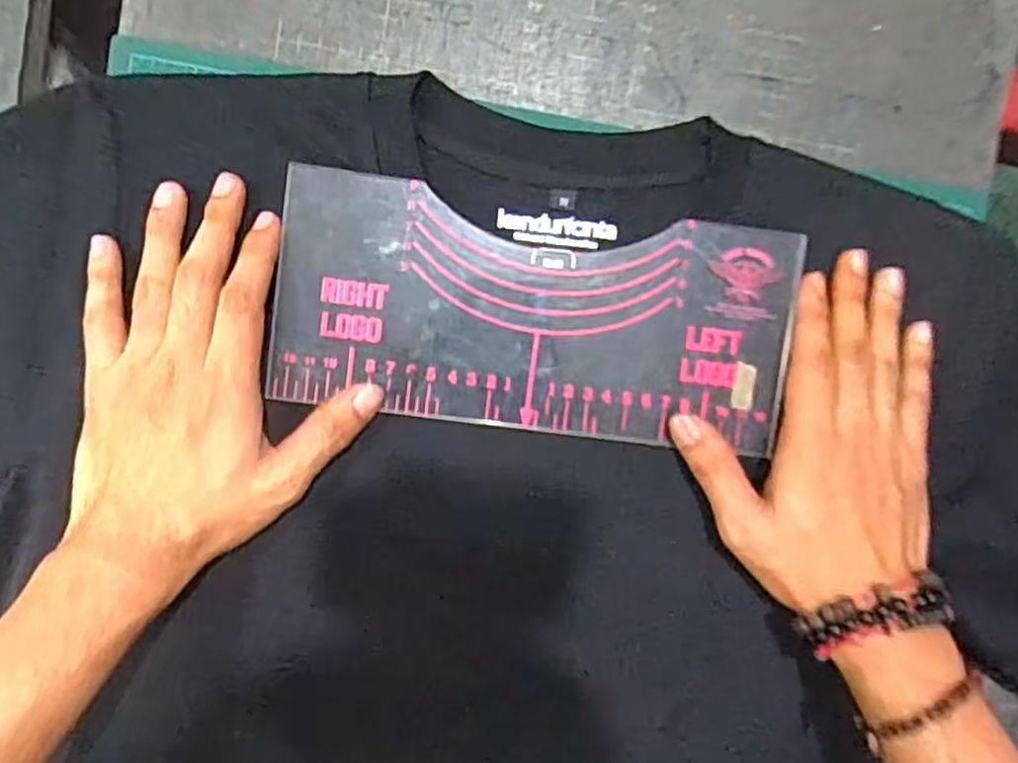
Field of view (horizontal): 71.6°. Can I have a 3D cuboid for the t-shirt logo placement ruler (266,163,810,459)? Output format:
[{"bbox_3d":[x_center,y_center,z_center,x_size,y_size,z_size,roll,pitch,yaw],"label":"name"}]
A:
[{"bbox_3d":[0.016,-0.033,0.353,0.254,0.006,0.112,7,93,-4],"label":"t-shirt logo placement ruler"}]

